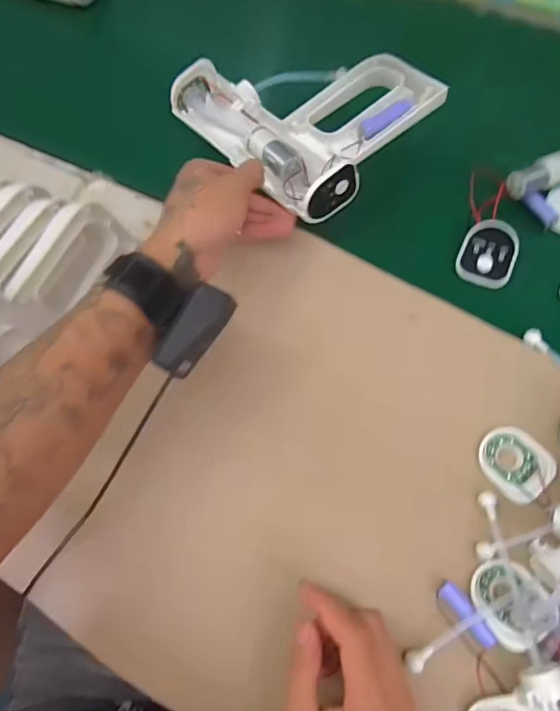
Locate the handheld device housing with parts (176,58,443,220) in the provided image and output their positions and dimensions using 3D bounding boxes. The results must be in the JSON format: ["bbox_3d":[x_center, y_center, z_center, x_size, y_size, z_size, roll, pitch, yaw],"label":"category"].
[{"bbox_3d":[0.024,-0.242,0.486,0.175,0.069,0.209,-38,74,-10],"label":"handheld device housing with parts"}]

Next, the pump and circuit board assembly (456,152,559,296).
[{"bbox_3d":[0.259,-0.159,0.484,0.124,0.027,0.230,29,74,13],"label":"pump and circuit board assembly"}]

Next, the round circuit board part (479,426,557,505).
[{"bbox_3d":[0.194,0.088,0.409,0.051,0.007,0.059,-34,71,-8],"label":"round circuit board part"}]

